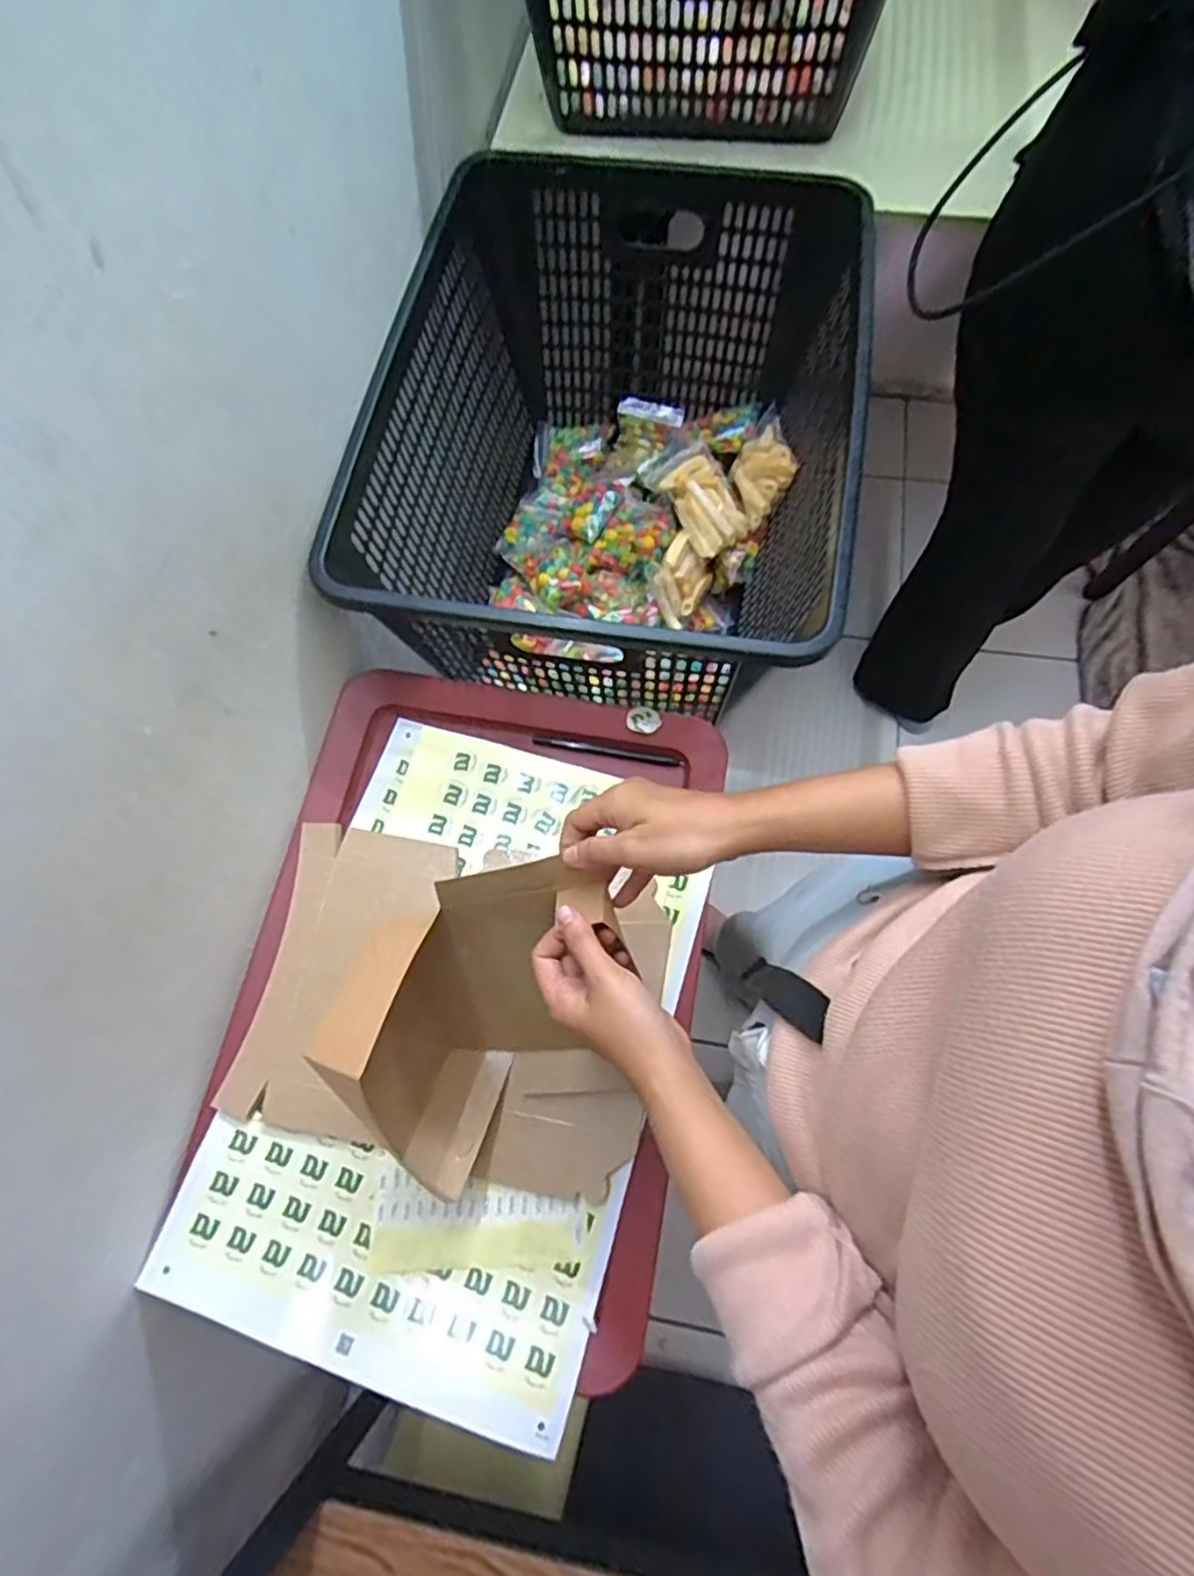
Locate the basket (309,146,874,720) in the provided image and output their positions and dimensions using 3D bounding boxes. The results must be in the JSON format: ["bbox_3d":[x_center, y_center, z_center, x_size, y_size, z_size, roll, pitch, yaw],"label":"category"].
[{"bbox_3d":[0.021,-0.340,0.770,0.437,0.309,0.568,8,72,5],"label":"basket"}]

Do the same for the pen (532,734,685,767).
[{"bbox_3d":[0.010,-0.036,0.662,0.143,0.009,0.010,11,72,6],"label":"pen"}]

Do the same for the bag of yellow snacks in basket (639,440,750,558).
[{"bbox_3d":[0.127,-0.366,0.860,0.090,0.042,0.149,-33,73,-9],"label":"bag of yellow snacks in basket"}]

